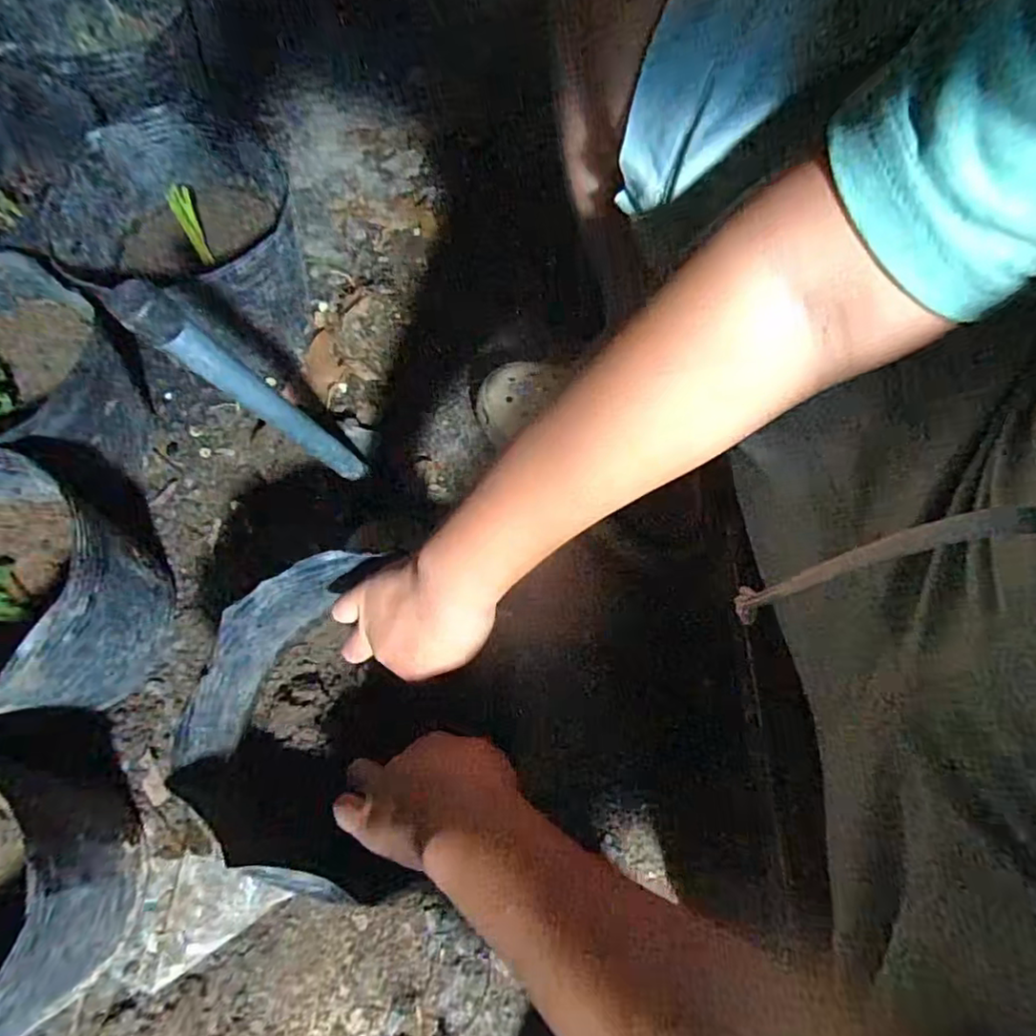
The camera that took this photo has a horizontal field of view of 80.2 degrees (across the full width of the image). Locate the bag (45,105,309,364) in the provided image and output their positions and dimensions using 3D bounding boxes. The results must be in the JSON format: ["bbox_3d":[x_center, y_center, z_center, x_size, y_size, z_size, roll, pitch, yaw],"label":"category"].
[{"bbox_3d":[-0.299,-0.249,0.574,0.175,0.136,0.198,-10,70,-6],"label":"bag"}]

